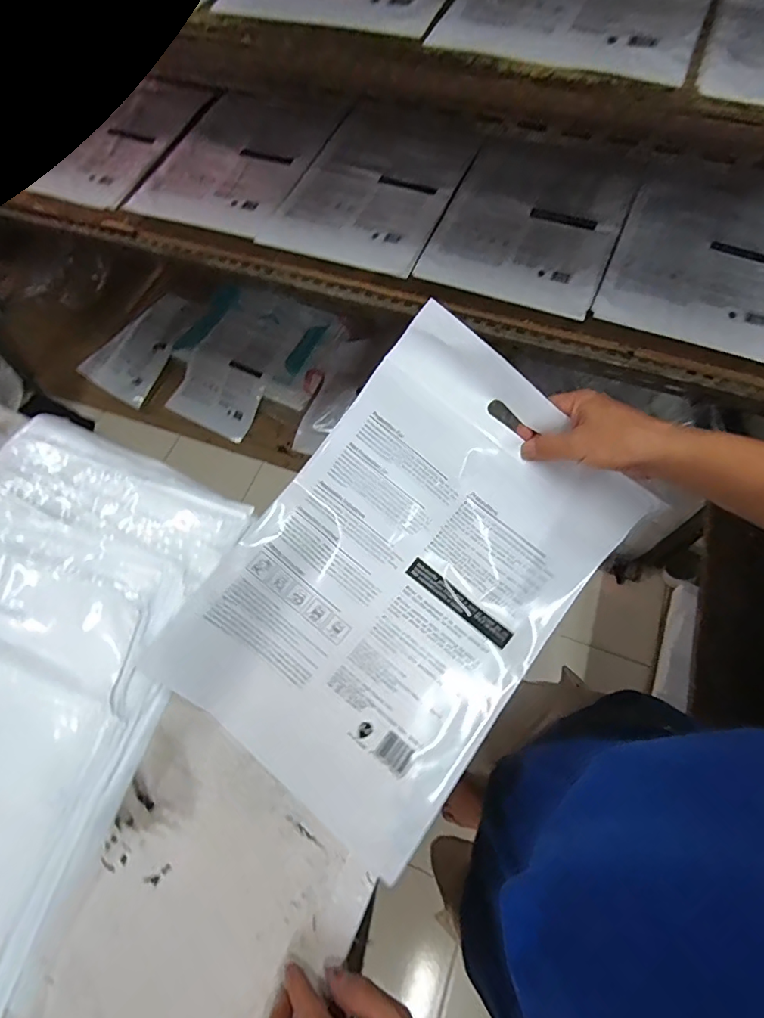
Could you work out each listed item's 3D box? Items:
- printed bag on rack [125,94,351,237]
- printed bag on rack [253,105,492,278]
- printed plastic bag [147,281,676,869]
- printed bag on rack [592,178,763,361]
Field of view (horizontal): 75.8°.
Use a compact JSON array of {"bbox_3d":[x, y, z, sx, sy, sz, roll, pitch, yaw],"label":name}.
[{"bbox_3d":[-0.303,-0.704,1.004,0.301,0.055,0.362,25,76,11],"label":"printed bag on rack"},{"bbox_3d":[-0.022,-0.628,0.948,0.317,0.047,0.391,23,67,12],"label":"printed bag on rack"},{"bbox_3d":[0.022,0.064,0.464,0.294,0.068,0.425,39,85,3],"label":"printed plastic bag"},{"bbox_3d":[0.562,-0.448,0.831,0.298,0.038,0.445,20,67,12],"label":"printed bag on rack"}]

